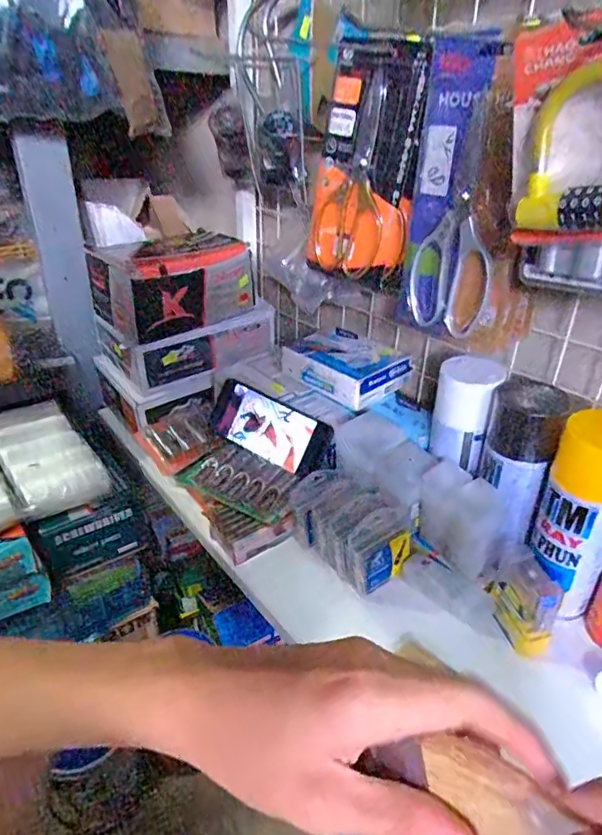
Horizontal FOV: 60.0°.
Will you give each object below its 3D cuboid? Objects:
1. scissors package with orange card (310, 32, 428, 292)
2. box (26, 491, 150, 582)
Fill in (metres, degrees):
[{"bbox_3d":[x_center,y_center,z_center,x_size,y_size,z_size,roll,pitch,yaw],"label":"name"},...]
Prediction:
[{"bbox_3d":[0.070,-0.271,0.568,0.122,0.233,0.022,23,27,28],"label":"scissors package with orange card"},{"bbox_3d":[-0.244,0.140,0.616,0.120,0.088,0.019,-20,36,-33],"label":"box"}]

